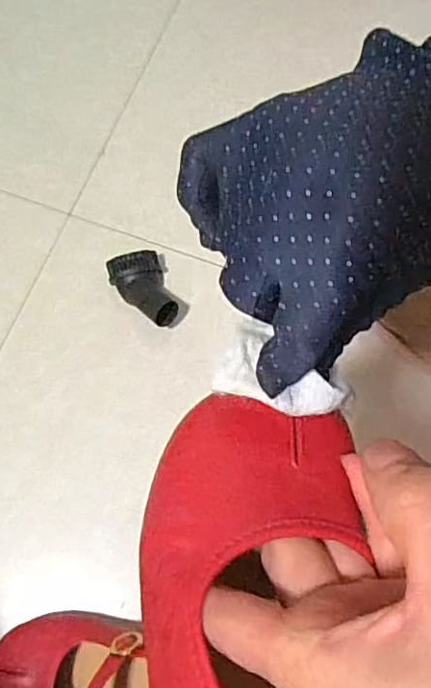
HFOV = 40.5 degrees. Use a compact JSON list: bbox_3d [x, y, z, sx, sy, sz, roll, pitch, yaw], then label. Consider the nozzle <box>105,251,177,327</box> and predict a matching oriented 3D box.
[{"bbox_3d":[-0.088,-0.063,0.714,0.064,0.044,0.104,-21,73,-7],"label":"nozzle"}]

